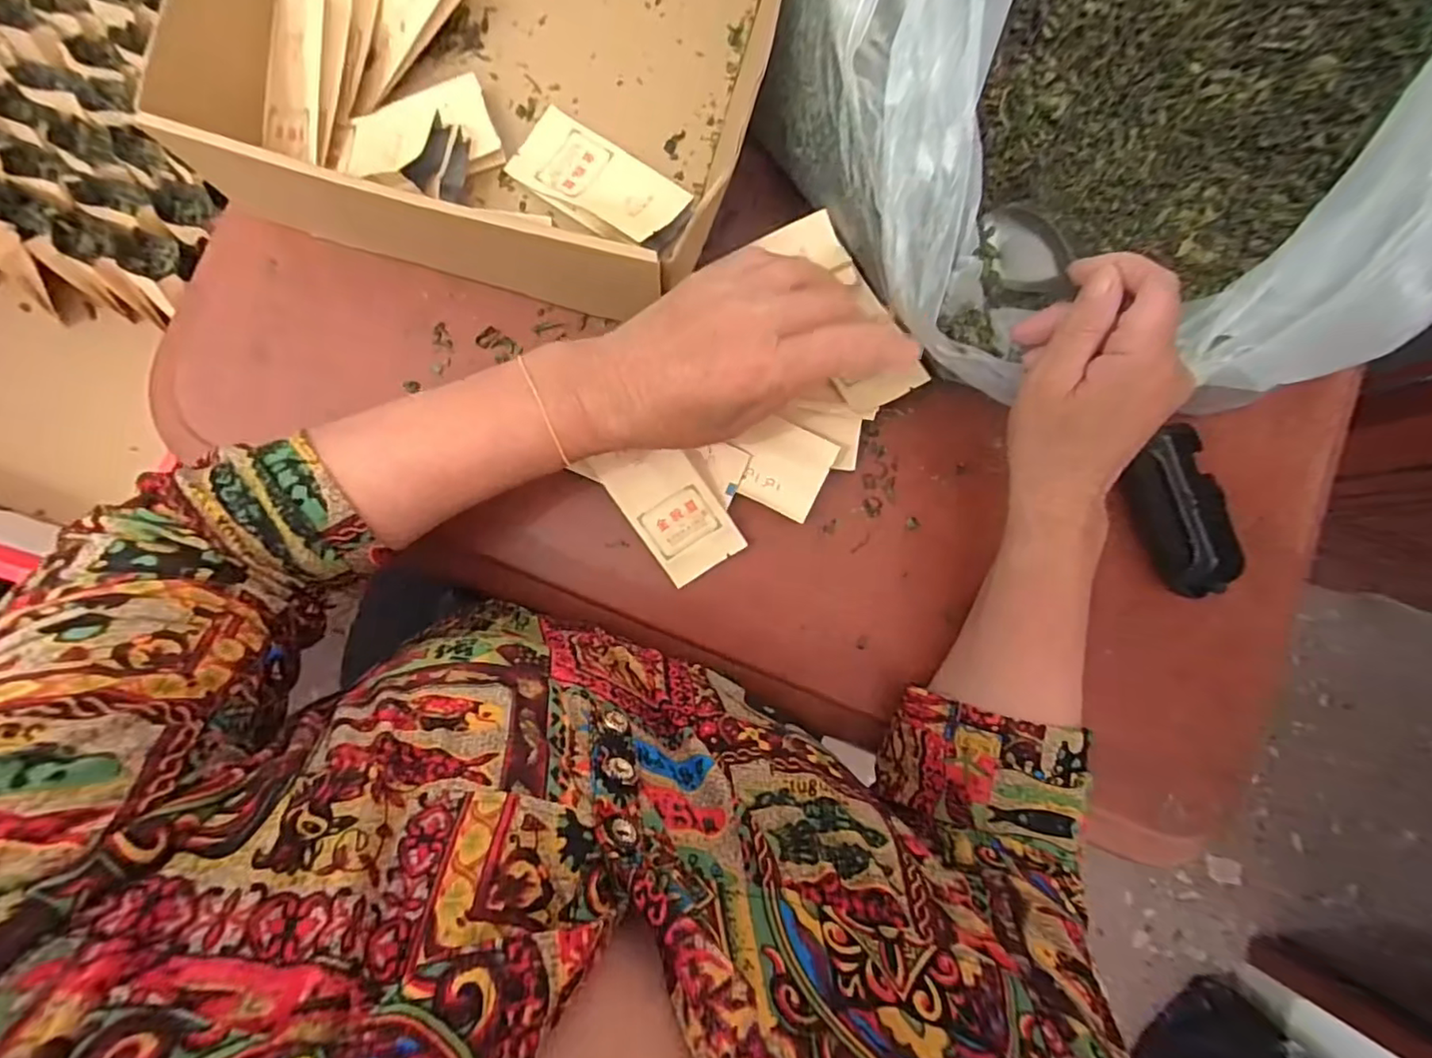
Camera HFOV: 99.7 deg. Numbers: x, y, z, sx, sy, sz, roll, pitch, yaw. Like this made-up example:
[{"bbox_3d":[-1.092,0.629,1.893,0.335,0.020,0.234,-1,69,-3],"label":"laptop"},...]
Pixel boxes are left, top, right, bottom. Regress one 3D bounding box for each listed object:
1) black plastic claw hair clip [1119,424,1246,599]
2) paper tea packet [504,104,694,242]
[{"bbox_3d":[0.313,-0.012,0.405,0.040,0.040,0.106,-9,88,-9],"label":"black plastic claw hair clip"},{"bbox_3d":[-0.071,-0.212,0.365,0.109,0.009,0.048,33,82,8],"label":"paper tea packet"}]

